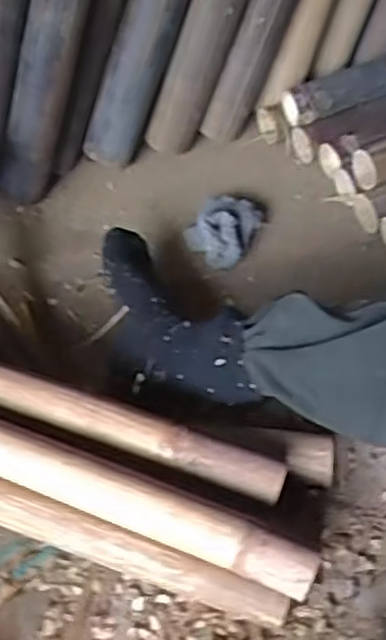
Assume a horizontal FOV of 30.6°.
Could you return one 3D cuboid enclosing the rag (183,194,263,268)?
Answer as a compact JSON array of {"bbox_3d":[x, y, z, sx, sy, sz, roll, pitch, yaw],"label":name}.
[{"bbox_3d":[0.039,-0.134,0.988,0.095,0.044,0.116,19,53,21],"label":"rag"}]

